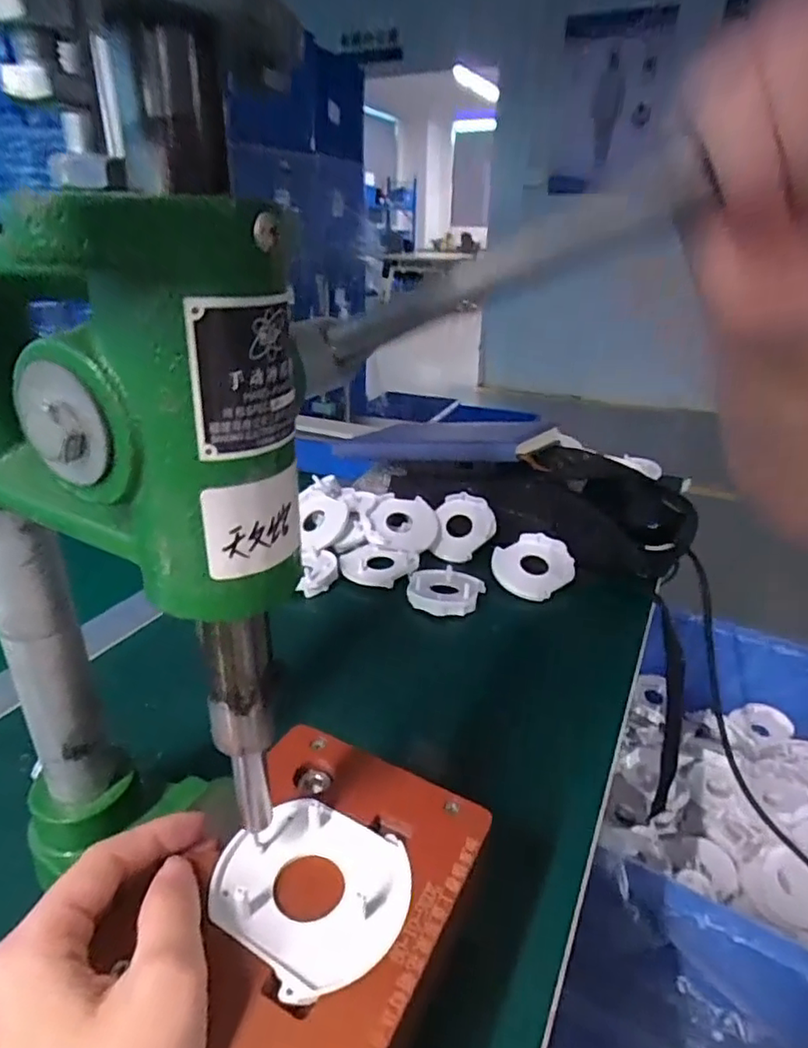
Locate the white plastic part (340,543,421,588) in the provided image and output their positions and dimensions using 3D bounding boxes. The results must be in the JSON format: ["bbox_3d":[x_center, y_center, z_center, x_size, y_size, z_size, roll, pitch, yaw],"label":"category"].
[{"bbox_3d":[-0.024,0.036,0.535,0.069,0.014,0.052,6,26,9],"label":"white plastic part"}]

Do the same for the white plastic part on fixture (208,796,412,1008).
[{"bbox_3d":[-0.034,0.131,0.217,0.070,0.004,0.060,13,28,22],"label":"white plastic part on fixture"}]

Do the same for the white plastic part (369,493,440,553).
[{"bbox_3d":[0.001,0.000,0.565,0.063,0.009,0.058,6,61,-11],"label":"white plastic part"}]

